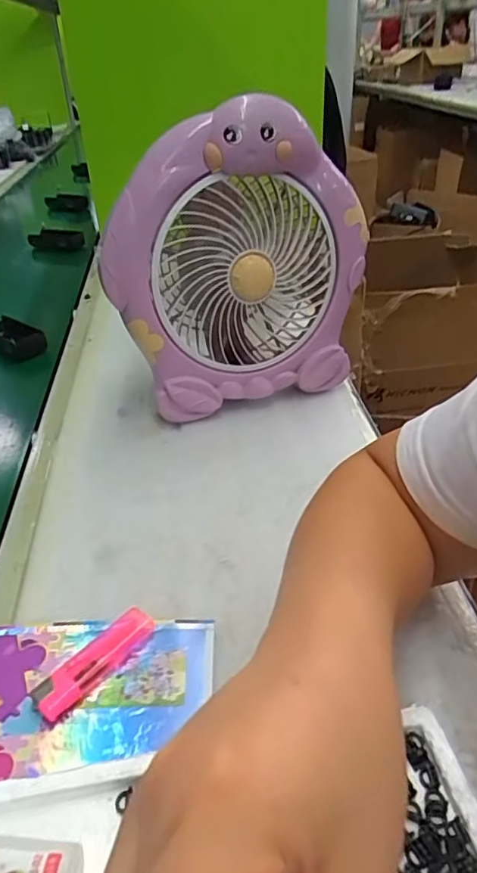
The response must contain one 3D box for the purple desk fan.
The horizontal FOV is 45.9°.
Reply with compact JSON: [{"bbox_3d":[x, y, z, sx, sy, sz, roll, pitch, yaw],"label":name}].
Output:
[{"bbox_3d":[0.000,-0.162,0.549,0.248,0.264,0.094,-14,36,-16],"label":"purple desk fan"}]

